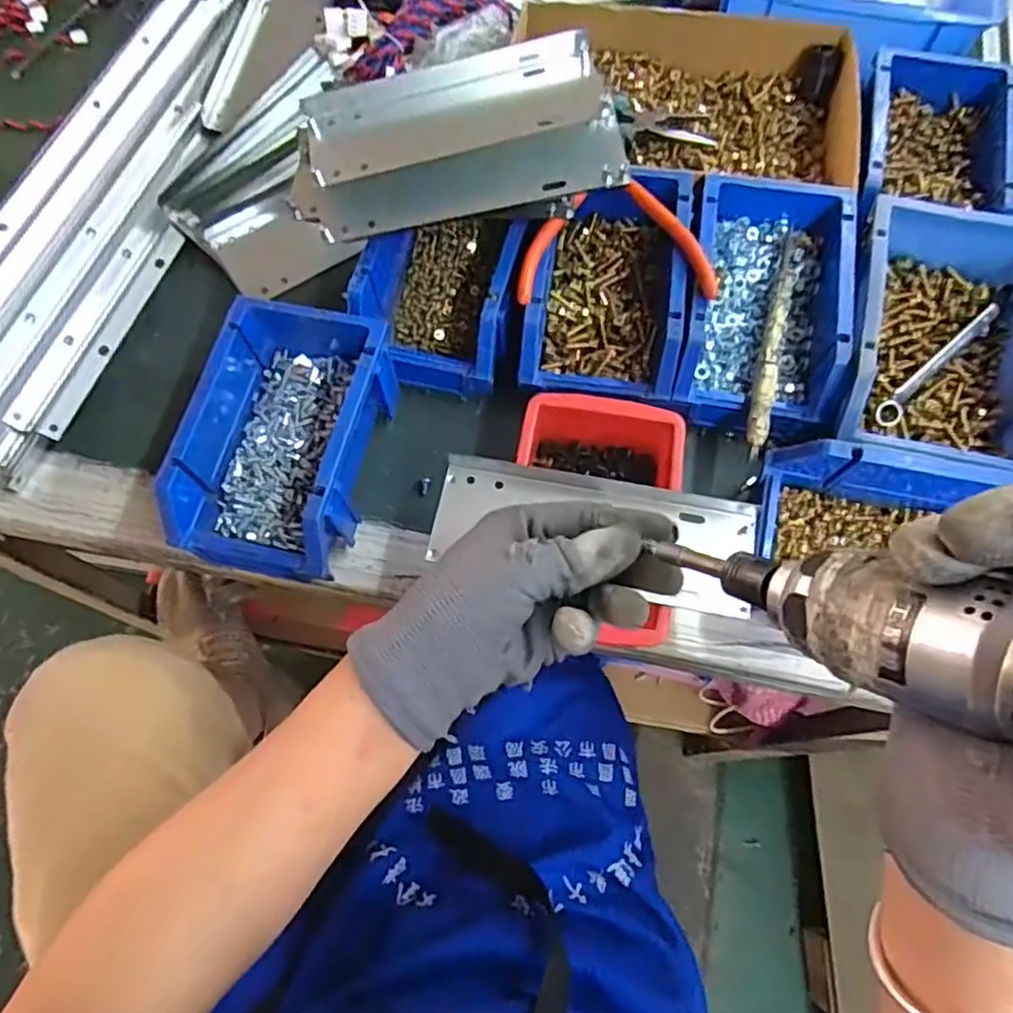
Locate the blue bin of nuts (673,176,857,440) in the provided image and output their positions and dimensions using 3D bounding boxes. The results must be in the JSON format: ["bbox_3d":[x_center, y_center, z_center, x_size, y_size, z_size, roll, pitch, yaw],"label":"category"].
[{"bbox_3d":[0.172,-0.142,0.457,0.099,0.062,0.180,10,71,6],"label":"blue bin of nuts"}]

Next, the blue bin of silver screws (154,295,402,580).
[{"bbox_3d":[-0.136,-0.045,0.428,0.099,0.068,0.169,11,71,6],"label":"blue bin of silver screws"}]

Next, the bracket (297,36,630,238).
[{"bbox_3d":[-0.037,-0.227,0.423,0.206,0.044,0.104,-8,70,-1],"label":"bracket"}]

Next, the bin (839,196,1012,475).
[{"bbox_3d":[0.283,-0.118,0.437,0.121,0.059,0.194,14,71,7],"label":"bin"}]

